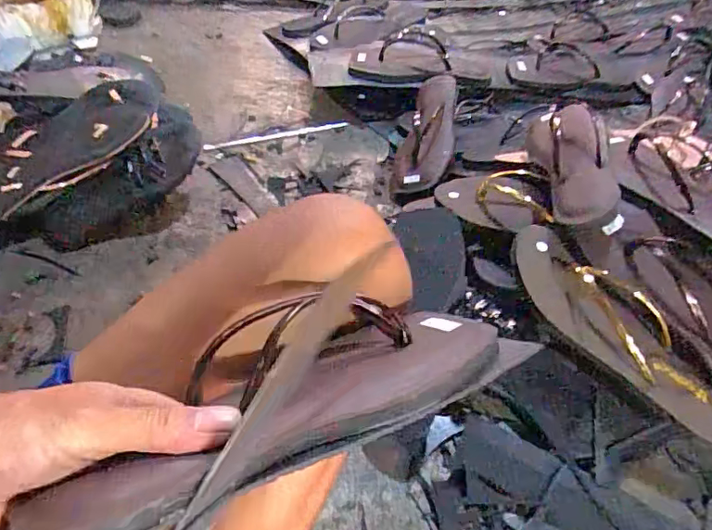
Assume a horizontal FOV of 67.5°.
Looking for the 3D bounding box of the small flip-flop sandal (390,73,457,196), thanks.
[{"bbox_3d":[0.115,-0.206,0.848,0.072,0.033,0.239,12,68,12],"label":"small flip-flop sandal"}]

